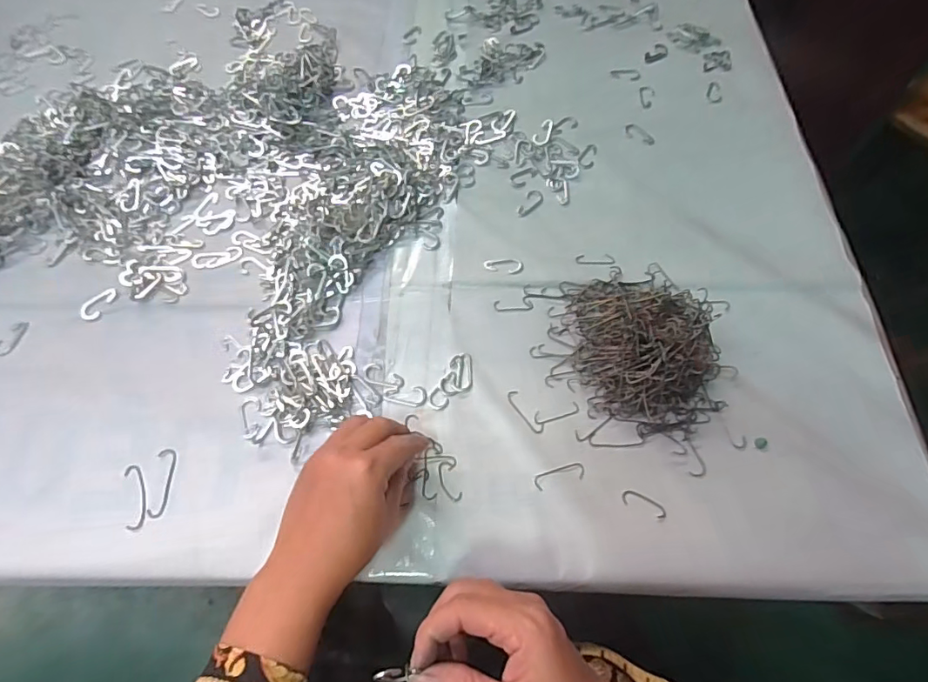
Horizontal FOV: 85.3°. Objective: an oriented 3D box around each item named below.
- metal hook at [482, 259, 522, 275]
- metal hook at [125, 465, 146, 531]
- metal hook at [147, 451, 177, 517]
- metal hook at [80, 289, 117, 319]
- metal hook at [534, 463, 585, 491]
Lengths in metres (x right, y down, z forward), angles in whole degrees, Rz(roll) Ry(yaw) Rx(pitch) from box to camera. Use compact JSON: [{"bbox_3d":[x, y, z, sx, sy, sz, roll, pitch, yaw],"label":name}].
[{"bbox_3d":[0.038,-0.073,0.490,0.037,0.004,0.018,-3,64,0],"label":"metal hook"},{"bbox_3d":[-0.260,0.124,0.399,0.014,0.005,0.050,-14,64,-6],"label":"metal hook"},{"bbox_3d":[-0.242,0.114,0.404,0.013,0.006,0.053,-2,64,0],"label":"metal hook"},{"bbox_3d":[-0.344,-0.036,0.473,0.020,0.006,0.035,27,67,13],"label":"metal hook"},{"bbox_3d":[0.076,0.107,0.400,0.041,0.004,0.013,-15,64,-6],"label":"metal hook"}]

